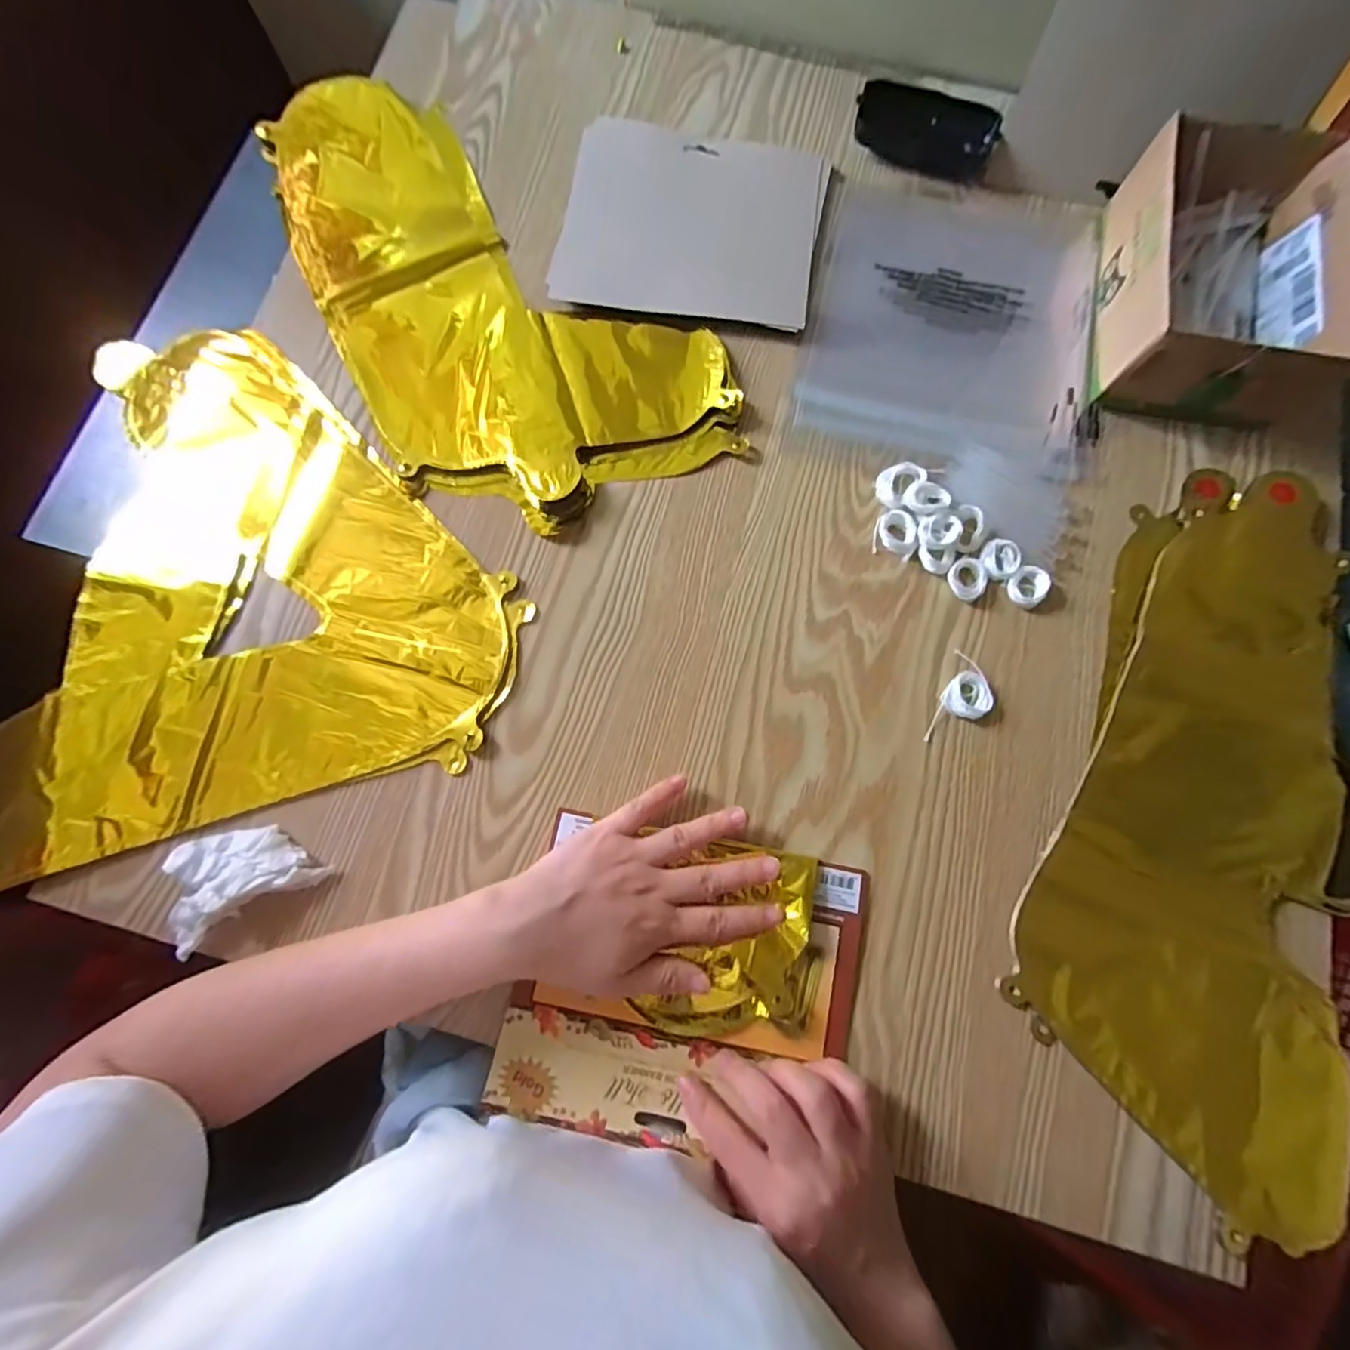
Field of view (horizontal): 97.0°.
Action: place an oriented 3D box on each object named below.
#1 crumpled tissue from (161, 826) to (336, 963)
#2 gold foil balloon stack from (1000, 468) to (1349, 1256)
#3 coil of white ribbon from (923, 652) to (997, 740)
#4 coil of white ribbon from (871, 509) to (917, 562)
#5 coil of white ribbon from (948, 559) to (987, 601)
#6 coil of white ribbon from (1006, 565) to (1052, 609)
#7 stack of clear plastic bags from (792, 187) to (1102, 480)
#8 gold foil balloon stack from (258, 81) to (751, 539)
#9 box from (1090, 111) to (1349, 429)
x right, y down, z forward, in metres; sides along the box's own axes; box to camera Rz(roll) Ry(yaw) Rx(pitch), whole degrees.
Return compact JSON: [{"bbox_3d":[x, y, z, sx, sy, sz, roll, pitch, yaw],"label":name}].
[{"bbox_3d":[-0.259,0.116,0.351,0.086,0.022,0.056,-29,78,-6],"label":"crumpled tissue"},{"bbox_3d":[0.339,0.073,0.361,0.187,0.016,0.418,22,78,5],"label":"gold foil balloon stack"},{"bbox_3d":[0.185,0.017,0.381,0.030,0.008,0.061,23,78,5],"label":"coil of white ribbon"},{"bbox_3d":[0.150,-0.096,0.407,0.028,0.008,0.032,20,78,5],"label":"coil of white ribbon"},{"bbox_3d":[0.195,-0.065,0.398,0.025,0.009,0.030,39,80,9],"label":"coil of white ribbon"},{"bbox_3d":[0.235,-0.059,0.396,0.028,0.007,0.024,-41,80,-9],"label":"coil of white ribbon"},{"bbox_3d":[0.212,-0.277,0.456,0.207,0.014,0.247,12,77,3],"label":"stack of clear plastic bags"},{"bbox_3d":[-0.152,-0.297,0.452,0.225,0.014,0.423,-32,79,-7],"label":"gold foil balloon stack"},{"bbox_3d":[0.388,-0.284,0.425,0.139,0.063,0.207,9,77,2],"label":"box"}]

